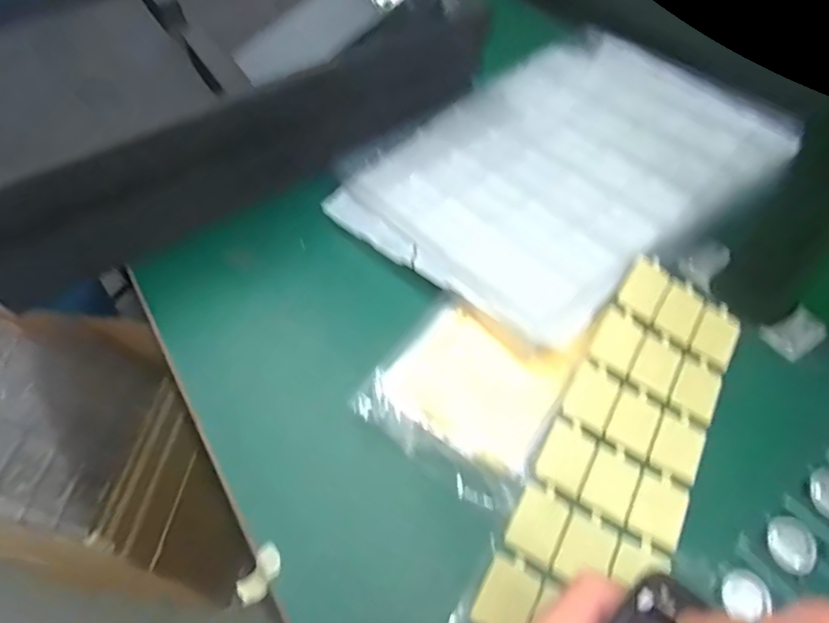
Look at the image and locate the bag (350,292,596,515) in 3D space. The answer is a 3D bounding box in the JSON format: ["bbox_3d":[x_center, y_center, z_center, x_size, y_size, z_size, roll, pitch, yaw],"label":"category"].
[{"bbox_3d":[0.033,0.048,0.356,0.107,0.021,0.110,26,59,18],"label":"bag"}]

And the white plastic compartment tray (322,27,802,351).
[{"bbox_3d":[0.123,-0.122,0.455,0.325,0.019,0.229,-39,63,-23],"label":"white plastic compartment tray"}]

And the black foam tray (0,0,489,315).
[{"bbox_3d":[-0.194,-0.220,0.492,0.413,0.115,0.299,-25,58,-16],"label":"black foam tray"}]

